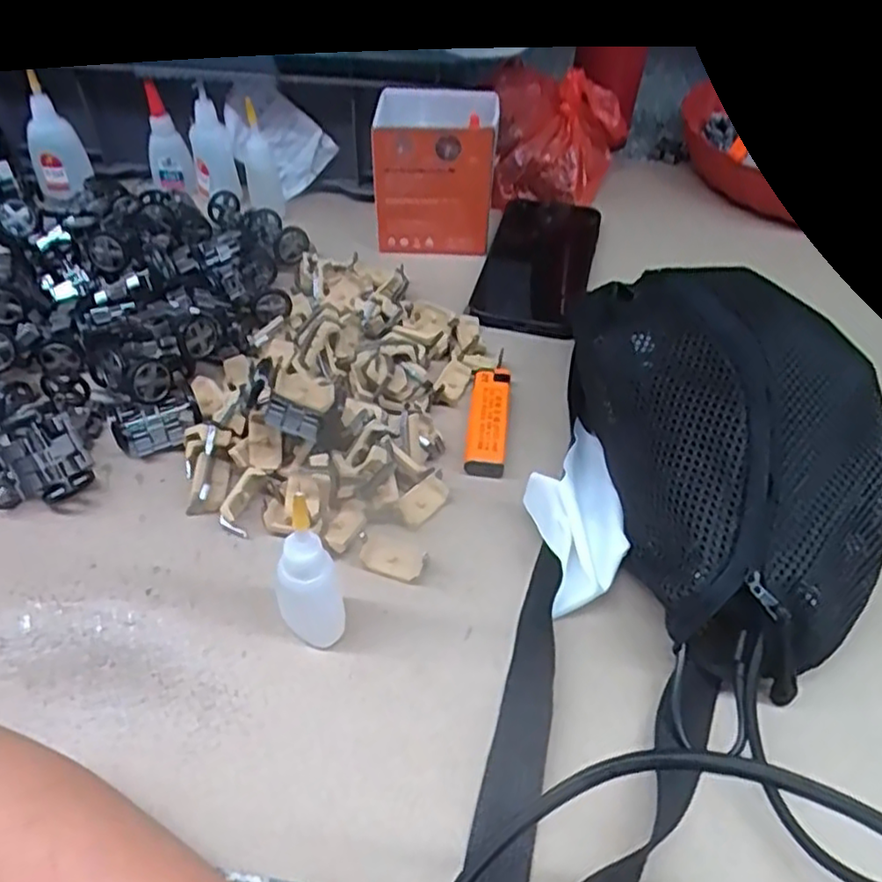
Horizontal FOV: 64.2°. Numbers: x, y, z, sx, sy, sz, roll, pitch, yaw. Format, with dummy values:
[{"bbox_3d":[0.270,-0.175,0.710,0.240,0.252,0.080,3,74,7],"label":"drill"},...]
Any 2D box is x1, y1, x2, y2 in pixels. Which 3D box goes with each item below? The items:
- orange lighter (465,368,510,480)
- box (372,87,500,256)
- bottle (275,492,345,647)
[{"bbox_3d":[0.029,-0.014,0.426,0.023,0.013,0.085,6,49,3],"label":"orange lighter"},{"bbox_3d":[-0.005,-0.209,0.542,0.091,0.091,0.072,3,48,1],"label":"box"},{"bbox_3d":[-0.057,0.062,0.303,0.024,0.084,0.021,32,55,24],"label":"bottle"}]

